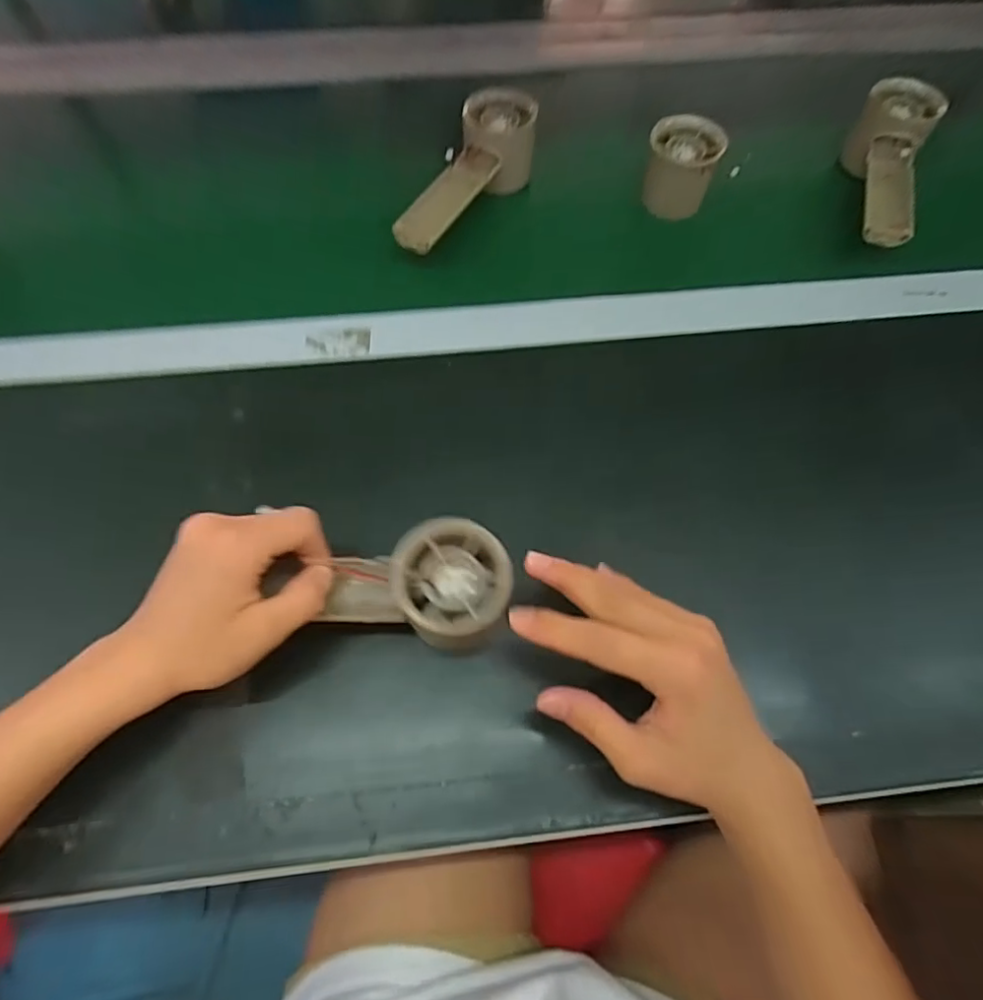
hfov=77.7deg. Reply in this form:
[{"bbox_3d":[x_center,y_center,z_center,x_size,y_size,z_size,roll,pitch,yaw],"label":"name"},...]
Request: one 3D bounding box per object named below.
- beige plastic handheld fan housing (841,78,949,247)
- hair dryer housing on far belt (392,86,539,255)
[{"bbox_3d":[0.310,-0.260,0.487,0.056,0.065,0.148,21,66,9],"label":"beige plastic handheld fan housing"},{"bbox_3d":[-0.016,-0.247,0.472,0.056,0.061,0.147,23,66,9],"label":"hair dryer housing on far belt"}]

